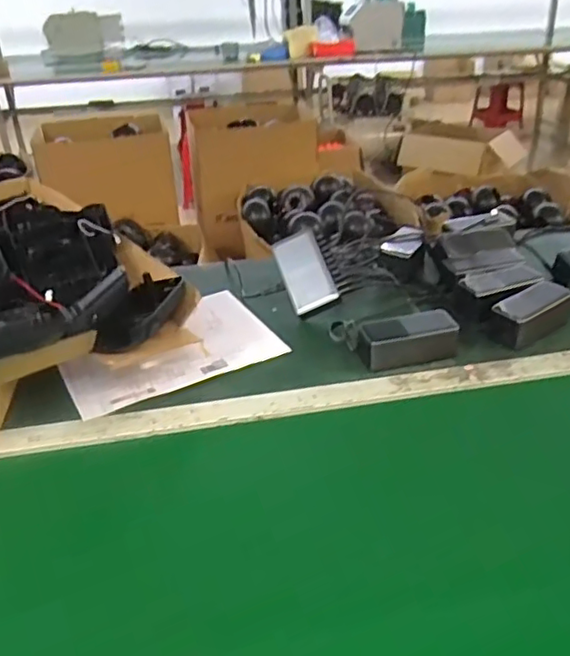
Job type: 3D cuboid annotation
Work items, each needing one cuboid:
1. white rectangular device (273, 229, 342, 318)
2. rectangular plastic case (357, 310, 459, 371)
[{"bbox_3d":[0.028,-0.087,0.948,0.072,0.013,0.127,-28,68,16],"label":"white rectangular device"},{"bbox_3d":[0.166,0.019,0.838,0.130,0.055,0.058,-9,31,-10],"label":"rectangular plastic case"}]

